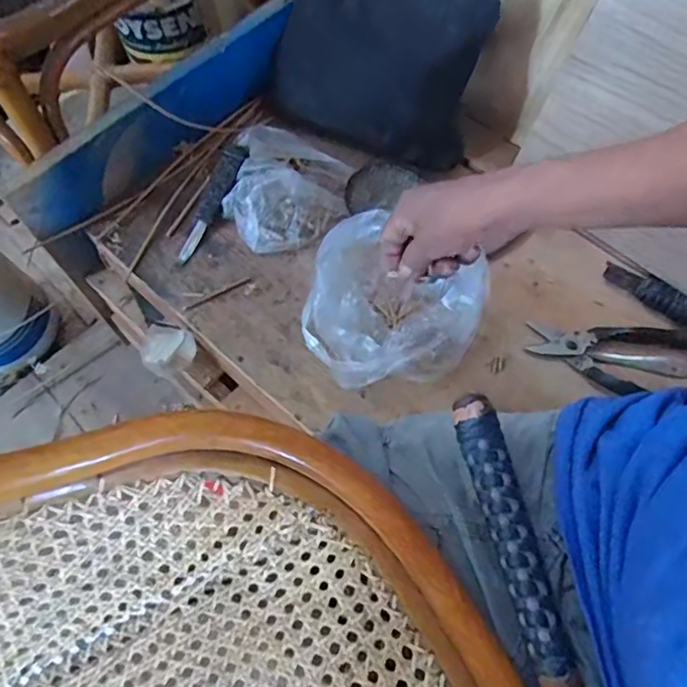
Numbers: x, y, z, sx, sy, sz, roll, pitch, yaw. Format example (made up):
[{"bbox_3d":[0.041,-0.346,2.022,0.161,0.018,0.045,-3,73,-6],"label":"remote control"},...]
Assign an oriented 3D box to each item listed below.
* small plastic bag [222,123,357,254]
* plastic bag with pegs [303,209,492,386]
[{"bbox_3d":[-0.067,-0.163,0.587,0.127,0.040,0.123,30,70,11],"label":"small plastic bag"},{"bbox_3d":[0.043,-0.034,0.526,0.157,0.067,0.158,27,69,10],"label":"plastic bag with pegs"}]

